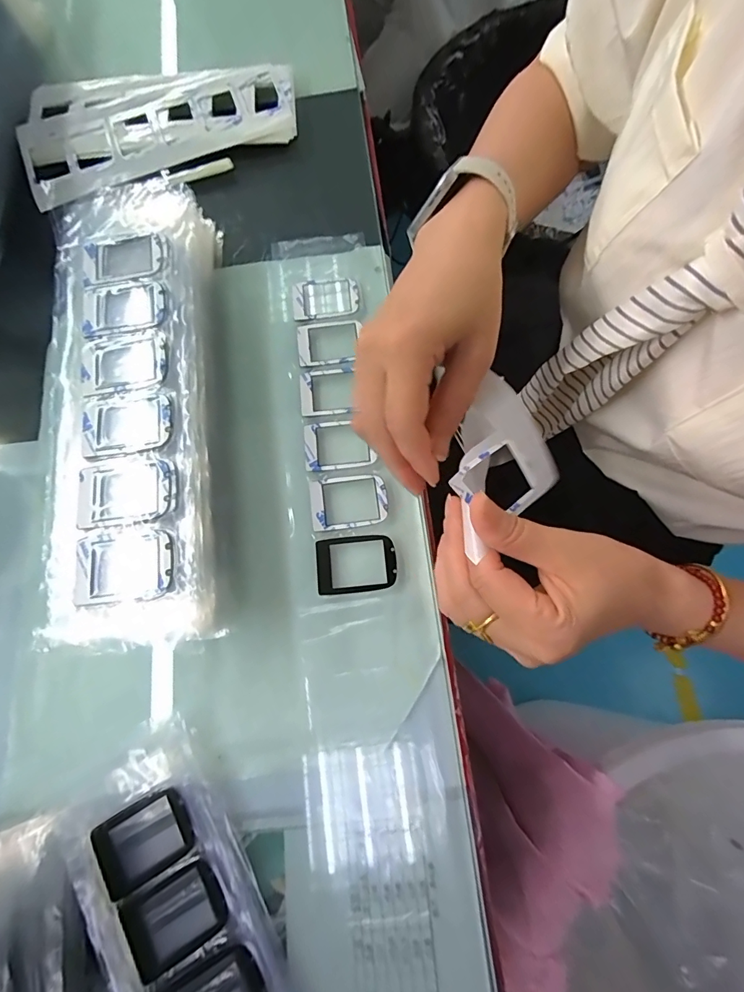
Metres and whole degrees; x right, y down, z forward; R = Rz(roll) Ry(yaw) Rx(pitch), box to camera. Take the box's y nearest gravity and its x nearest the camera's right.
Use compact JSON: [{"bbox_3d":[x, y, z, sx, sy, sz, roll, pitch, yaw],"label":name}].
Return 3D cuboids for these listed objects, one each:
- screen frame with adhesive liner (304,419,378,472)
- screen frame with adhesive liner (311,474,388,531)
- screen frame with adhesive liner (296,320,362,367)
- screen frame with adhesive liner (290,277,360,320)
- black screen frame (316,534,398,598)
[{"bbox_3d":[-0.023,-0.037,0.301,0.048,0.004,0.035,-7,74,0],"label":"screen frame with adhesive liner"},{"bbox_3d":[-0.015,0.003,0.289,0.051,0.004,0.036,-7,74,0],"label":"screen frame with adhesive liner"},{"bbox_3d":[-0.032,-0.116,0.323,0.049,0.004,0.035,-8,74,-1],"label":"screen frame with adhesive liner"},{"bbox_3d":[-0.037,-0.155,0.335,0.053,0.004,0.035,-11,74,-1],"label":"screen frame with adhesive liner"},{"bbox_3d":[-0.010,0.043,0.278,0.052,0.004,0.037,-7,74,0],"label":"black screen frame"}]

